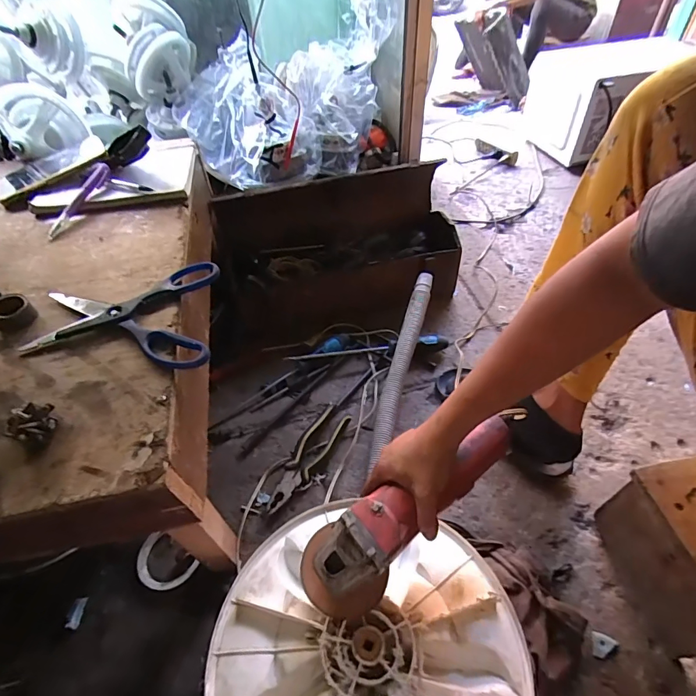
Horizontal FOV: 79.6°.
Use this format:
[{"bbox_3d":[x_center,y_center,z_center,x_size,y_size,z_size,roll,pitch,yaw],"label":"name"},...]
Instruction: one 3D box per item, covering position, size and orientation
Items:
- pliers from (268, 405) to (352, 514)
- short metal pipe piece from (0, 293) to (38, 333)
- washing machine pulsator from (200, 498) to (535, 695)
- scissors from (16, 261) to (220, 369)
[{"bbox_3d":[-0.066,0.172,0.658,0.045,0.027,0.187,24,54,22],"label":"pliers"},{"bbox_3d":[-0.343,-0.037,0.427,0.040,0.019,0.035,35,58,28],"label":"short metal pipe piece"},{"bbox_3d":[0.018,0.331,0.443,0.331,0.050,0.308,-1,48,1],"label":"washing machine pulsator"},{"bbox_3d":[-0.226,-0.029,0.422,0.176,0.012,0.145,-7,49,-4],"label":"scissors"}]

